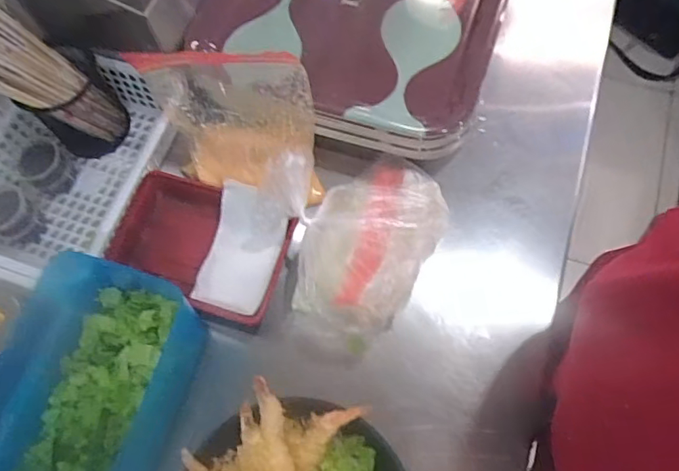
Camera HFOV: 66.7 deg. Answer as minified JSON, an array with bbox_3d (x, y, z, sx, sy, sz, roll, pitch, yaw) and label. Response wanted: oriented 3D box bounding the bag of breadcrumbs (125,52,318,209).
[{"bbox_3d":[-0.106,-0.107,0.497,0.173,0.111,0.088,9,69,5],"label":"bag of breadcrumbs"}]

